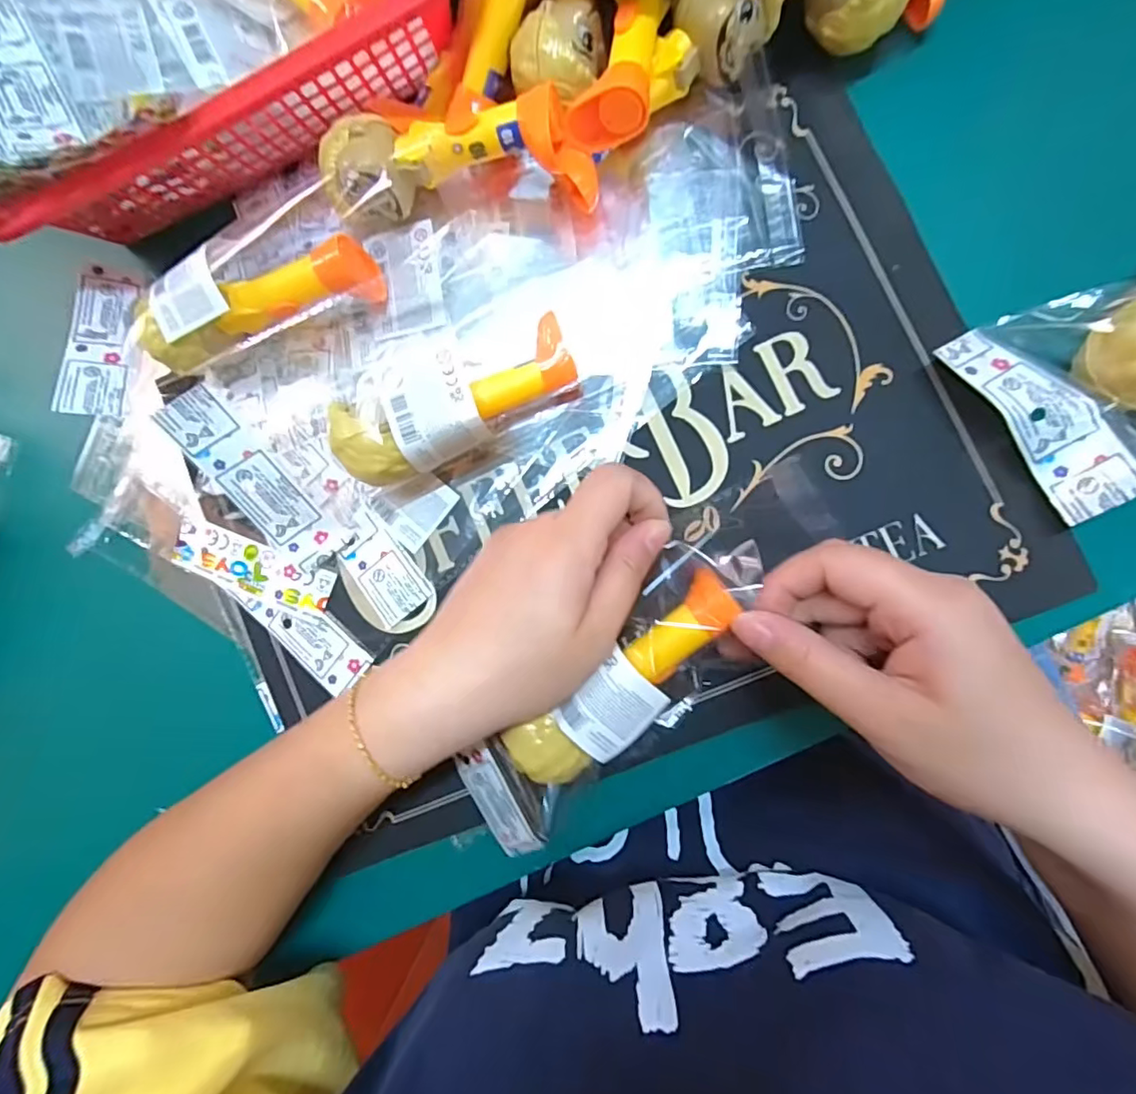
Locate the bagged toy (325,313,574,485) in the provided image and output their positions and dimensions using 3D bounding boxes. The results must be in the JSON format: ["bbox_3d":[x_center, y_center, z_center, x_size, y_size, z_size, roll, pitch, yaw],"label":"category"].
[{"bbox_3d":[-0.053,-0.068,0.270,0.115,0.045,0.046,-22,86,8],"label":"bagged toy"}]

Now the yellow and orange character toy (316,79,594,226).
[{"bbox_3d":[-0.053,-0.188,0.271,0.134,0.042,0.048,-1,89,9],"label":"yellow and orange character toy"}]

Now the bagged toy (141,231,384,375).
[{"bbox_3d":[-0.153,-0.123,0.282,0.118,0.048,0.034,-17,86,8],"label":"bagged toy"}]

